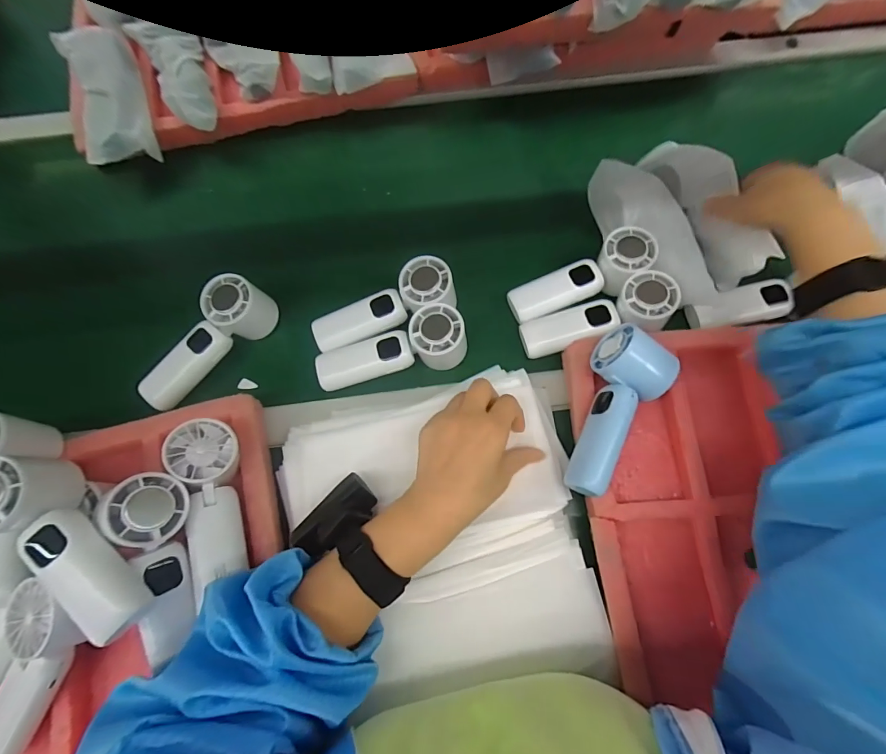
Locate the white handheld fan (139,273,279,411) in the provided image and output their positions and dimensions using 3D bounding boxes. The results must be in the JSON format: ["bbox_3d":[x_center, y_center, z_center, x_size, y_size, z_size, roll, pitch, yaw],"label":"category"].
[{"bbox_3d":[-0.243,-0.033,0.423,0.050,0.060,0.151,35,79,10],"label":"white handheld fan"}]

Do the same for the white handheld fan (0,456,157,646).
[{"bbox_3d":[-0.280,0.122,0.297,0.060,0.050,0.156,-39,90,-18],"label":"white handheld fan"}]

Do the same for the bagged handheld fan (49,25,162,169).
[{"bbox_3d":[-0.400,-0.337,0.493,0.072,0.050,0.167,-17,75,-2],"label":"bagged handheld fan"}]

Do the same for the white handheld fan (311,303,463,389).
[{"bbox_3d":[-0.053,-0.029,0.417,0.152,0.048,0.053,-12,75,-1],"label":"white handheld fan"}]

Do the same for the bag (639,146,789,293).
[{"bbox_3d":[0.297,-0.188,0.448,0.056,0.050,0.175,-29,88,-6],"label":"bag"}]

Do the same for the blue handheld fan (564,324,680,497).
[{"bbox_3d":[0.145,0.027,0.369,0.068,0.049,0.148,37,79,11],"label":"blue handheld fan"}]

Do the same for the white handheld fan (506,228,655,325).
[{"bbox_3d":[0.149,-0.104,0.445,0.155,0.039,0.050,-25,75,9],"label":"white handheld fan"}]

